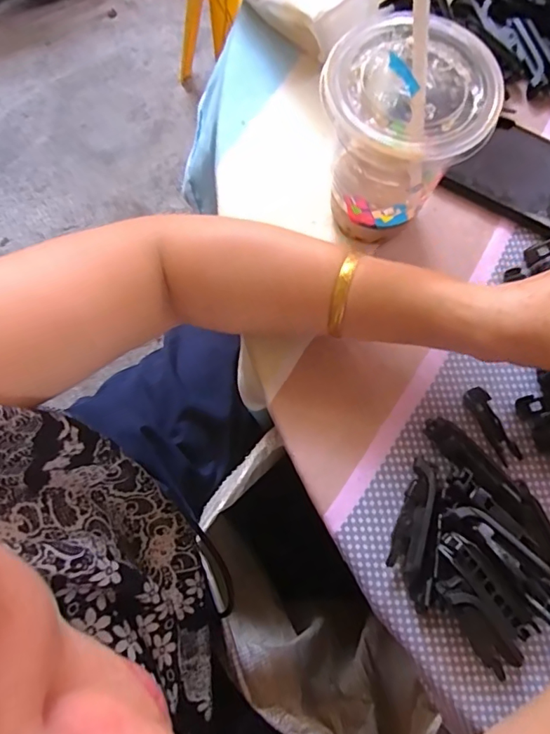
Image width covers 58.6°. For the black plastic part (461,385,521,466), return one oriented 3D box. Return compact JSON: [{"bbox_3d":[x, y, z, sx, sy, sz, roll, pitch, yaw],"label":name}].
[{"bbox_3d":[0.149,0.040,0.335,0.016,0.006,0.054,-23,76,-7],"label":"black plastic part"}]

